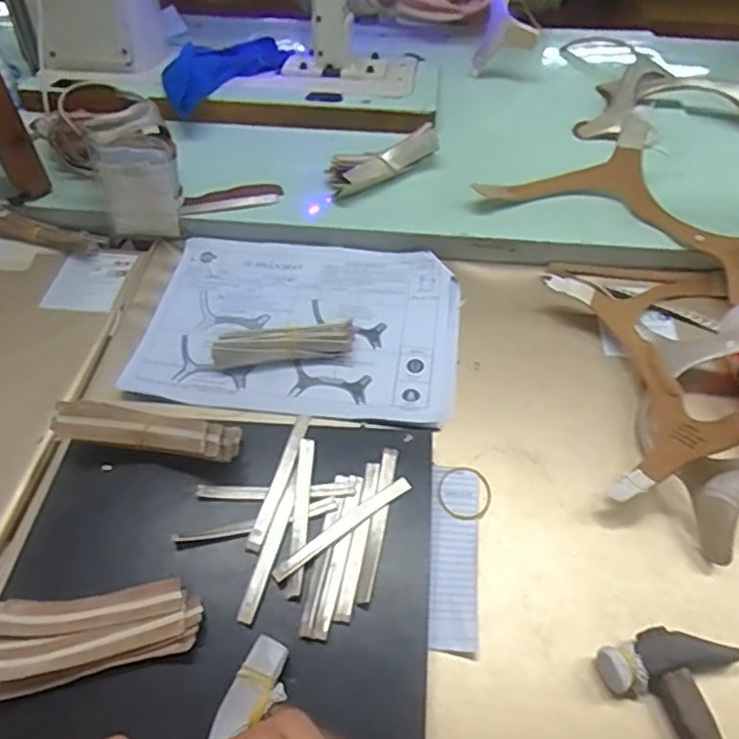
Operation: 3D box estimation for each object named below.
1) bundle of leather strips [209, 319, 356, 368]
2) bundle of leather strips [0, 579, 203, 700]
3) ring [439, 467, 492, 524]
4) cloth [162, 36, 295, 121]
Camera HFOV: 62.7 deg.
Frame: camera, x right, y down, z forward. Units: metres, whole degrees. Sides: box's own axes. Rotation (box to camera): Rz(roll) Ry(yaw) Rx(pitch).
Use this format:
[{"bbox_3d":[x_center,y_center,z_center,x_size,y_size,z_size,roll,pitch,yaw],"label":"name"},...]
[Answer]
[{"bbox_3d":[-0.081,-0.027,0.579,0.131,0.036,0.032,-9,53,-5],"label":"bundle of leather strips"},{"bbox_3d":[-0.184,0.174,0.406,0.133,0.021,0.056,-12,54,-8],"label":"bundle of leather strips"},{"bbox_3d":[0.079,0.101,0.495,0.044,0.004,0.048,4,53,-5],"label":"ring"},{"bbox_3d":[-0.197,-0.416,0.830,0.070,0.051,0.238,29,59,21],"label":"cloth"}]

